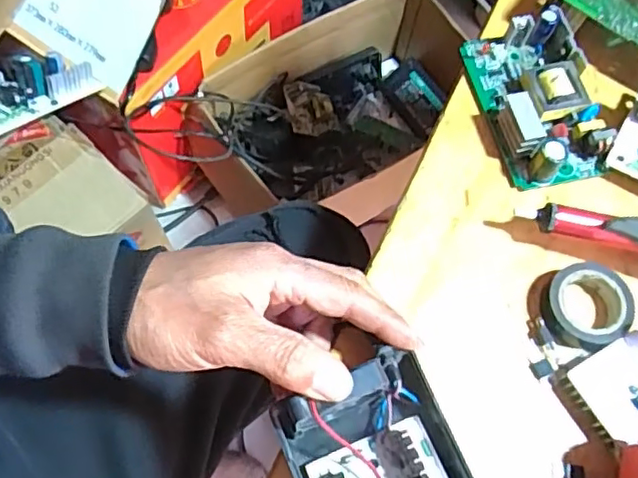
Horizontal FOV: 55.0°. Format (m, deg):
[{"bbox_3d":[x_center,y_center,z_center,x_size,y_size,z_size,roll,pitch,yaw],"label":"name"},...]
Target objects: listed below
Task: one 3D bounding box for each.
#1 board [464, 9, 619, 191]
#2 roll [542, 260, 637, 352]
[{"bbox_3d":[0.151,-0.097,0.421,0.069,0.030,0.120,-11,67,-7],"label":"board"},{"bbox_3d":[0.161,0.041,0.369,0.050,0.021,0.048,1,67,-2],"label":"roll"}]

